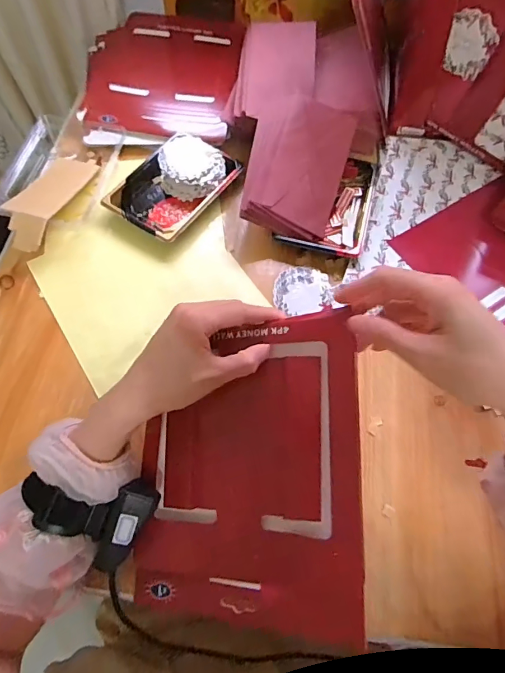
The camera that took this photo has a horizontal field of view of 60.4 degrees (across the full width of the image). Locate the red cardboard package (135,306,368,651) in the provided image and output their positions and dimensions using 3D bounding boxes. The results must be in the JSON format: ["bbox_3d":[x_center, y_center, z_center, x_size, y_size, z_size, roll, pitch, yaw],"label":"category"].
[{"bbox_3d":[-0.007,0.106,0.358,0.187,0.013,0.234,-4,78,24],"label":"red cardboard package"}]

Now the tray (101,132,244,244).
[{"bbox_3d":[-0.101,-0.198,0.571,0.110,0.033,0.158,33,67,14],"label":"tray"}]

